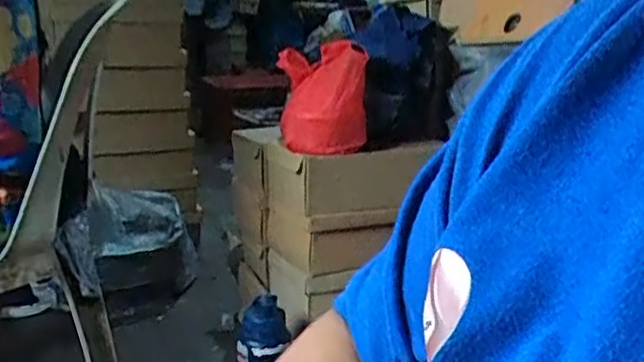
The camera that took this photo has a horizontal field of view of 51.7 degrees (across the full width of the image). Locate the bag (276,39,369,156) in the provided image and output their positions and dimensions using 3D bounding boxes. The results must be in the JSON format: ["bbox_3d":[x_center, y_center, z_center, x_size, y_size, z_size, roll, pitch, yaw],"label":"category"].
[{"bbox_3d":[0.001,-0.146,1.156,0.154,0.173,0.189,3,15,0],"label":"bag"}]

